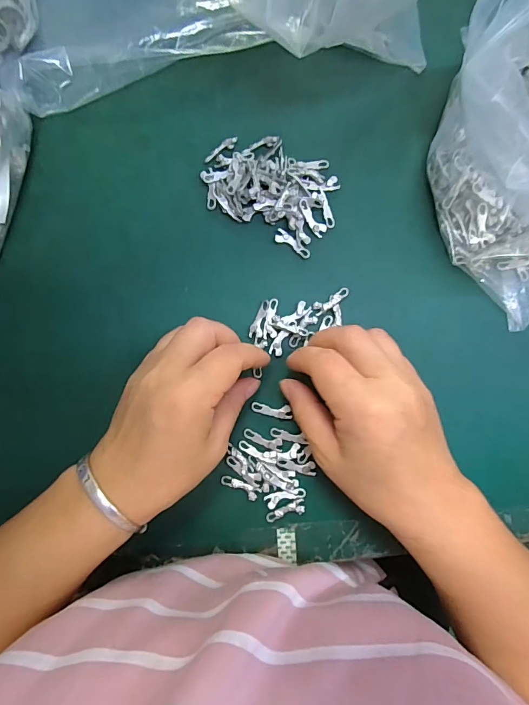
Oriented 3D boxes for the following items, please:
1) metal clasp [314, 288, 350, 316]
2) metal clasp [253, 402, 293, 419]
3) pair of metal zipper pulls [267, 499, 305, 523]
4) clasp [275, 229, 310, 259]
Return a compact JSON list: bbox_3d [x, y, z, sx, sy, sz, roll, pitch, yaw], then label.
[{"bbox_3d":[0.048,-0.037,0.283,0.028,0.004,0.009,-32,90,0],"label":"metal clasp"},{"bbox_3d":[0.005,0.041,0.281,0.028,0.004,0.009,5,89,0],"label":"metal clasp"},{"bbox_3d":[0.015,0.111,0.279,0.028,0.004,0.010,-20,90,0],"label":"pair of metal zipper pulls"},{"bbox_3d":[0.020,-0.077,0.284,0.029,0.004,0.009,35,89,0],"label":"clasp"}]

